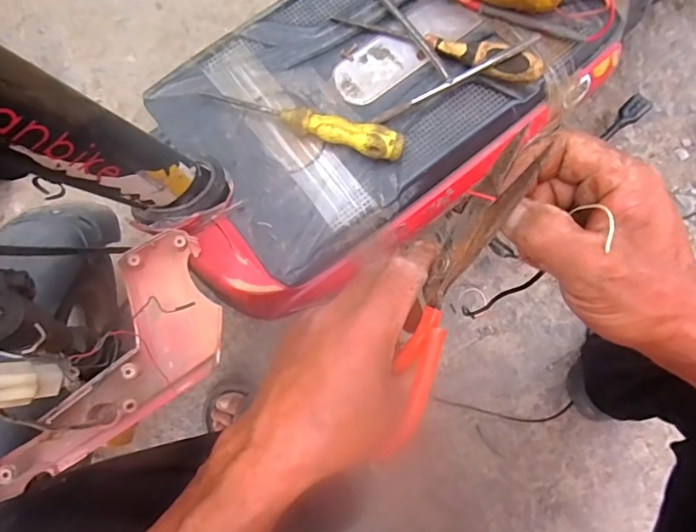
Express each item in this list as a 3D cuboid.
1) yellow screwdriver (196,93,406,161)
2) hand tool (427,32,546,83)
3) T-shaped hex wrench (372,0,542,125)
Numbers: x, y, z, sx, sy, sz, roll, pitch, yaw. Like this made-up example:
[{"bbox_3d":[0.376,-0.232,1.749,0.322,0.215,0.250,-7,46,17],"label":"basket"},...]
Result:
[{"bbox_3d":[-0.041,-0.142,0.473,0.194,0.025,0.029,19,80,5],"label":"yellow screwdriver"},{"bbox_3d":[0.134,-0.207,0.488,0.115,0.034,0.027,27,81,6],"label":"hand tool"},{"bbox_3d":[0.050,-0.288,0.508,0.164,0.020,0.263,-25,74,2],"label":"T-shaped hex wrench"}]

